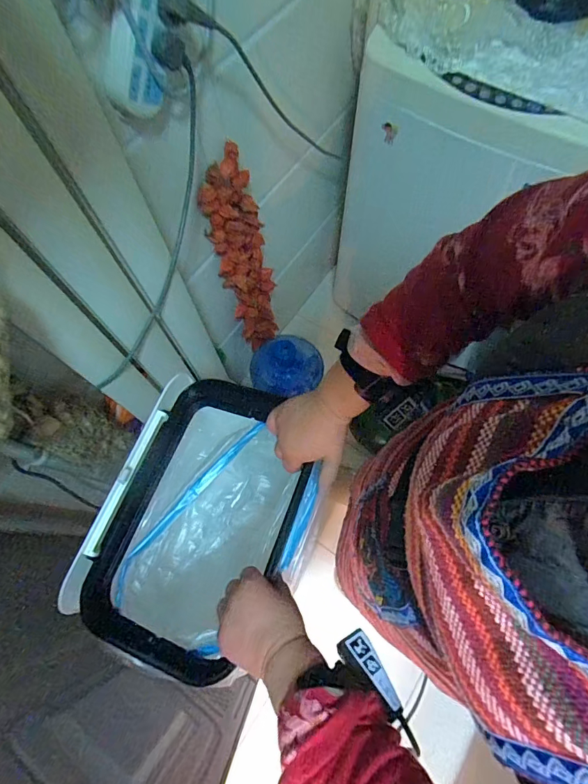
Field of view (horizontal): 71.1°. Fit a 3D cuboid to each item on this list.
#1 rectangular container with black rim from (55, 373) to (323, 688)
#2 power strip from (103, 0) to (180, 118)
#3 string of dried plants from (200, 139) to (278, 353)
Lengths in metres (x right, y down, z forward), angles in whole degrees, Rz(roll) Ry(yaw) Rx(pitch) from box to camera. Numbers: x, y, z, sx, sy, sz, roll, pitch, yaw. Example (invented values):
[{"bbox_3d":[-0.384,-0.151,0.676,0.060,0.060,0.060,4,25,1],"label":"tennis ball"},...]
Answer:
[{"bbox_3d":[-0.104,0.179,0.589,0.238,0.232,0.316,18,71,8],"label":"rectangular container with black rim"},{"bbox_3d":[-0.156,-0.410,0.449,0.032,0.187,0.090,32,30,12],"label":"power strip"},{"bbox_3d":[-0.106,-0.272,0.932,0.089,0.528,0.105,20,71,9],"label":"string of dried plants"}]

